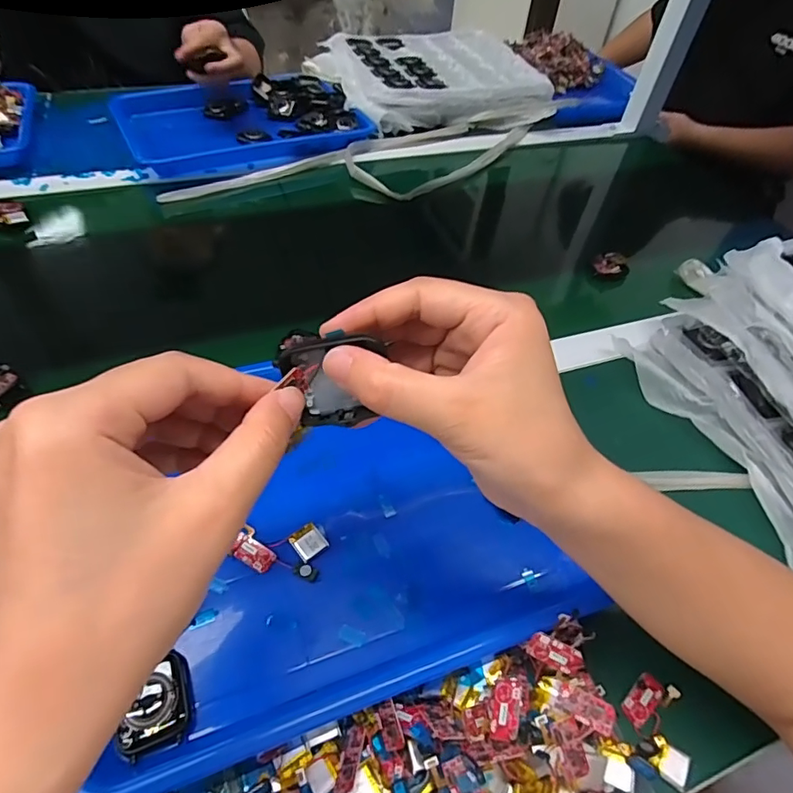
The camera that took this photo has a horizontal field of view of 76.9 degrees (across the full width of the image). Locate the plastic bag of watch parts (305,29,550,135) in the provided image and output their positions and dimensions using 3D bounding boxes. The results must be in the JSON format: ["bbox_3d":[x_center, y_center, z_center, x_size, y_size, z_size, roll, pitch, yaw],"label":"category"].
[{"bbox_3d":[0.047,-0.514,0.810,0.330,0.051,0.283,-12,52,-15],"label":"plastic bag of watch parts"}]

